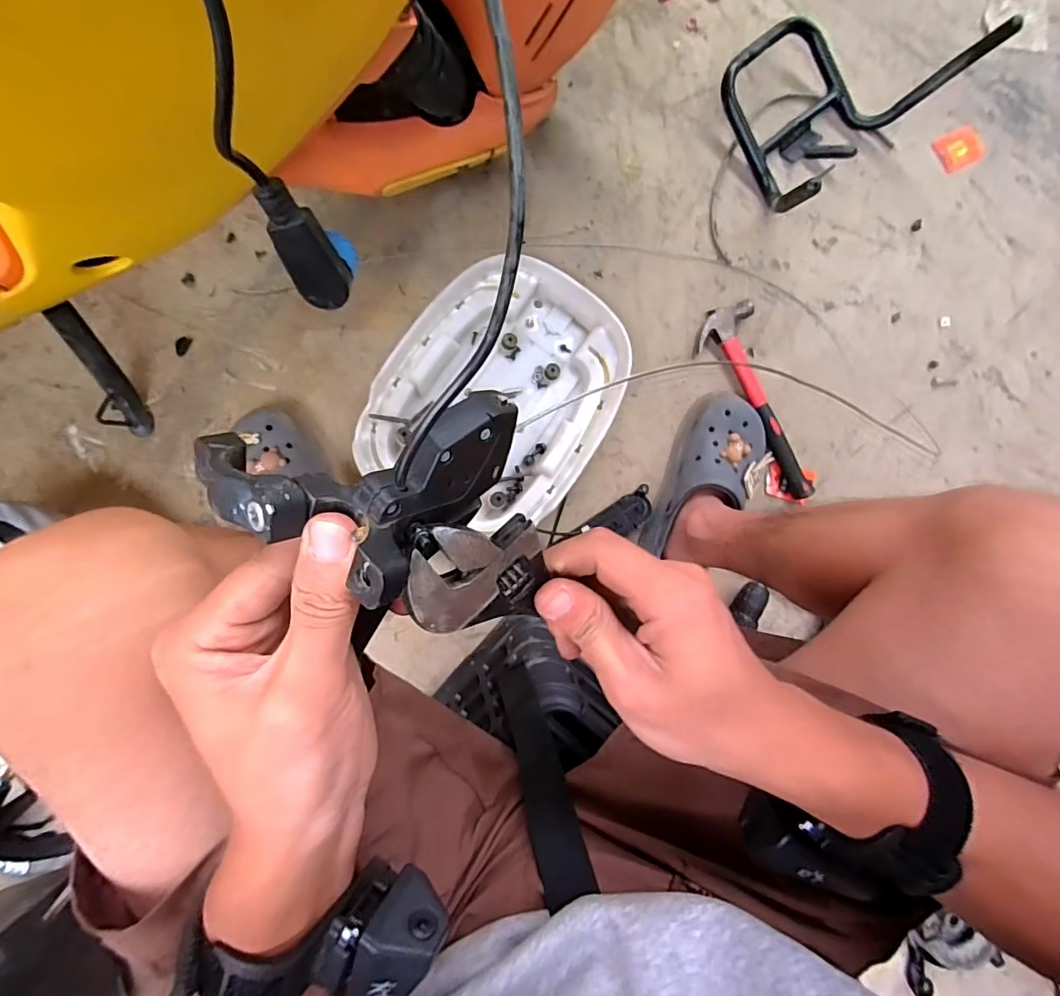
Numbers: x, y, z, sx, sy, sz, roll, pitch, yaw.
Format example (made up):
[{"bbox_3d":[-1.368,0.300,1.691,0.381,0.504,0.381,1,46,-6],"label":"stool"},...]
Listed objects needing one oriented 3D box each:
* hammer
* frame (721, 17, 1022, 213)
[{"bbox_3d":[0.315,-0.130,0.707,0.088,0.028,0.277,-26,91,-7],"label":"hammer"},{"bbox_3d":[0.374,-0.531,0.677,0.335,0.133,0.213,-39,93,-6],"label":"frame"}]

